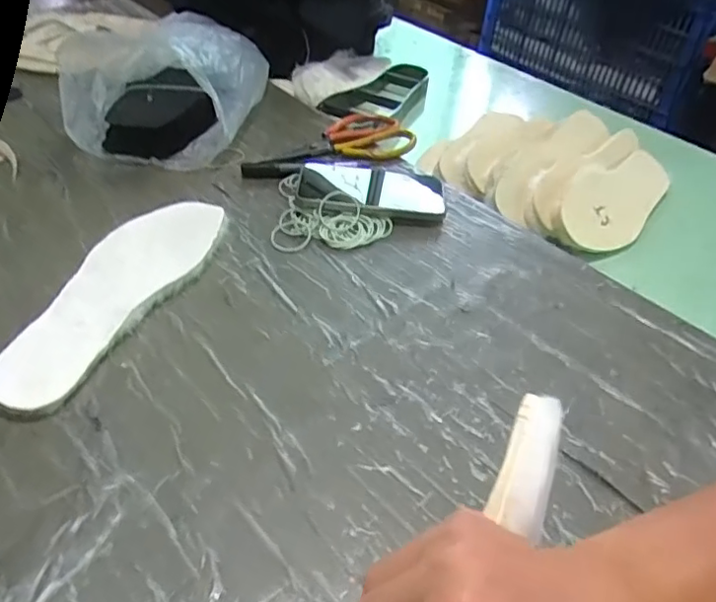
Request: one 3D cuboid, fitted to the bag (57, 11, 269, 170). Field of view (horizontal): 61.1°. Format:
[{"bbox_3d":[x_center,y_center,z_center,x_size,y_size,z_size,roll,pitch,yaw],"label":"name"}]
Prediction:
[{"bbox_3d":[-0.235,-0.292,0.778,0.217,0.104,0.282,9,42,5],"label":"bag"}]

